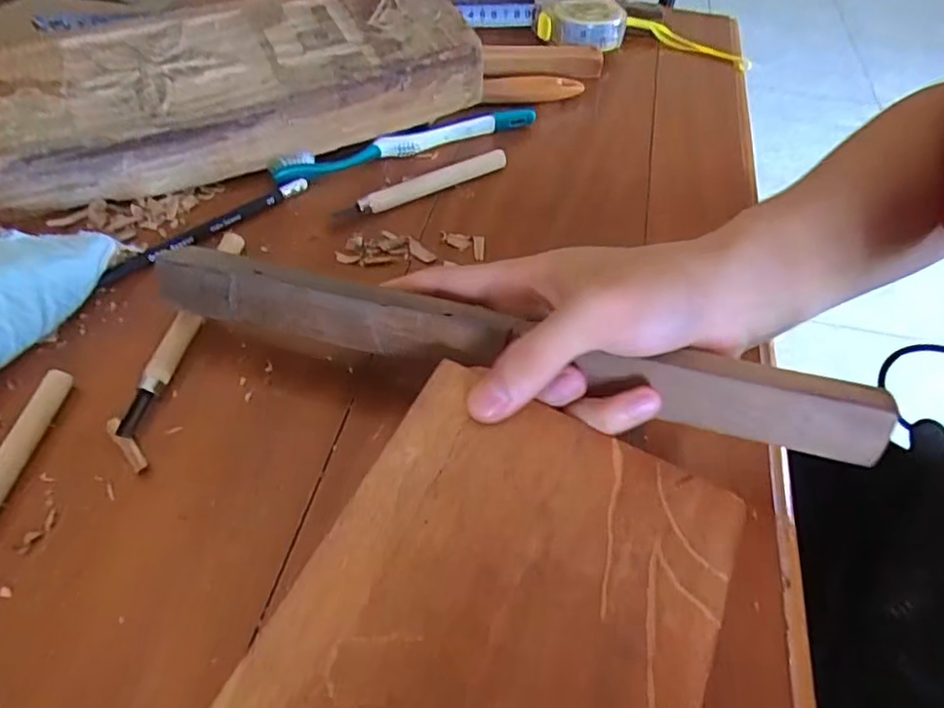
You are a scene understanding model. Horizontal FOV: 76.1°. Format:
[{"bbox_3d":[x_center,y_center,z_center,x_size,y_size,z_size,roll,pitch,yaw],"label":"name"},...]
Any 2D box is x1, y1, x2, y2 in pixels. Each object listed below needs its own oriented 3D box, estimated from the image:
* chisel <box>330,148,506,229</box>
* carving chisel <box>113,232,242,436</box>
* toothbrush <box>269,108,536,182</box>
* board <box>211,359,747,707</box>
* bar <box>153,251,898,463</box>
[{"bbox_3d":[-0.031,-0.104,0.376,0.123,0.014,0.010,-25,59,-22],"label":"chisel"},{"bbox_3d":[-0.142,-0.015,0.302,0.013,0.010,0.125,9,52,1],"label":"carving chisel"},{"bbox_3d":[-0.042,-0.145,0.408,0.186,0.015,0.020,-19,57,-19],"label":"toothbrush"},{"bbox_3d":[0.010,0.089,0.192,0.127,0.014,0.169,24,54,12],"label":"board"},{"bbox_3d":[0.008,-0.007,0.259,0.305,0.024,0.028,12,52,10],"label":"bar"}]

